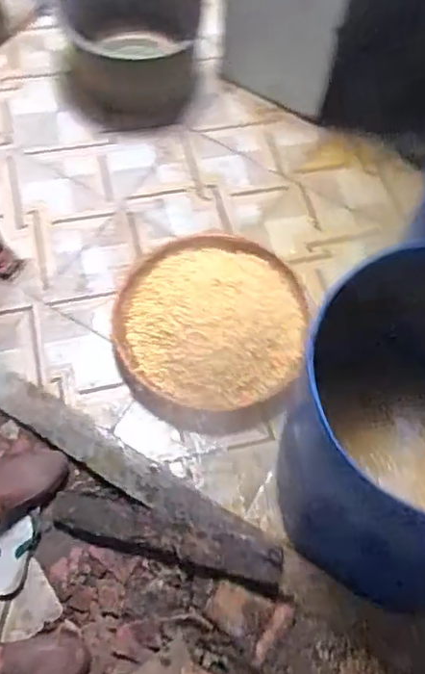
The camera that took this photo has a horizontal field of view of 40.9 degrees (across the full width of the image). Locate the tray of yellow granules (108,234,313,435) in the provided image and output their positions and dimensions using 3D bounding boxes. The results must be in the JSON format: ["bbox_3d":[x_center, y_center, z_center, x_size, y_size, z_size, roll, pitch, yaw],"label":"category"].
[{"bbox_3d":[0.002,-0.045,1.592,0.550,0.137,0.582,-7,66,-5],"label":"tray of yellow granules"}]

